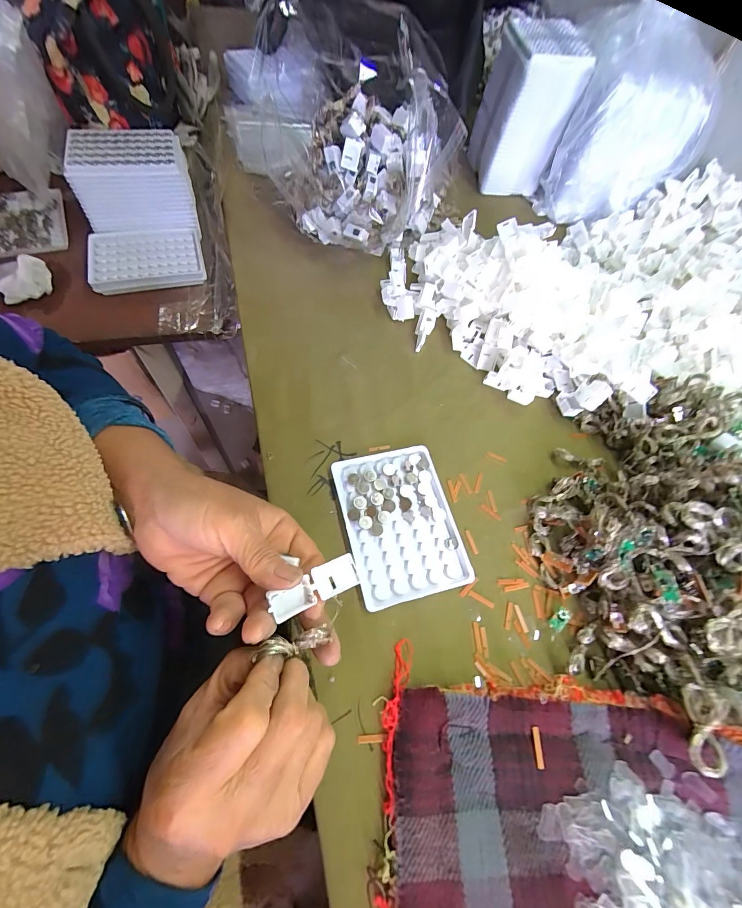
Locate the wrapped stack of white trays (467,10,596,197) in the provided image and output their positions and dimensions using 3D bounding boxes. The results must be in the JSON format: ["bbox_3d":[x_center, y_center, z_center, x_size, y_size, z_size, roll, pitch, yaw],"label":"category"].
[{"bbox_3d":[0.226,-0.511,0.534,0.103,0.155,0.132,5,63,-5],"label":"wrapped stack of white trays"}]

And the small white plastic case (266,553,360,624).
[{"bbox_3d":[-0.034,0.082,0.216,0.054,0.008,0.019,-25,66,-11],"label":"small white plastic case"}]

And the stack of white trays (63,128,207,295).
[{"bbox_3d":[-0.292,-0.304,0.443,0.133,0.086,0.193,-8,63,-9],"label":"stack of white trays"}]

